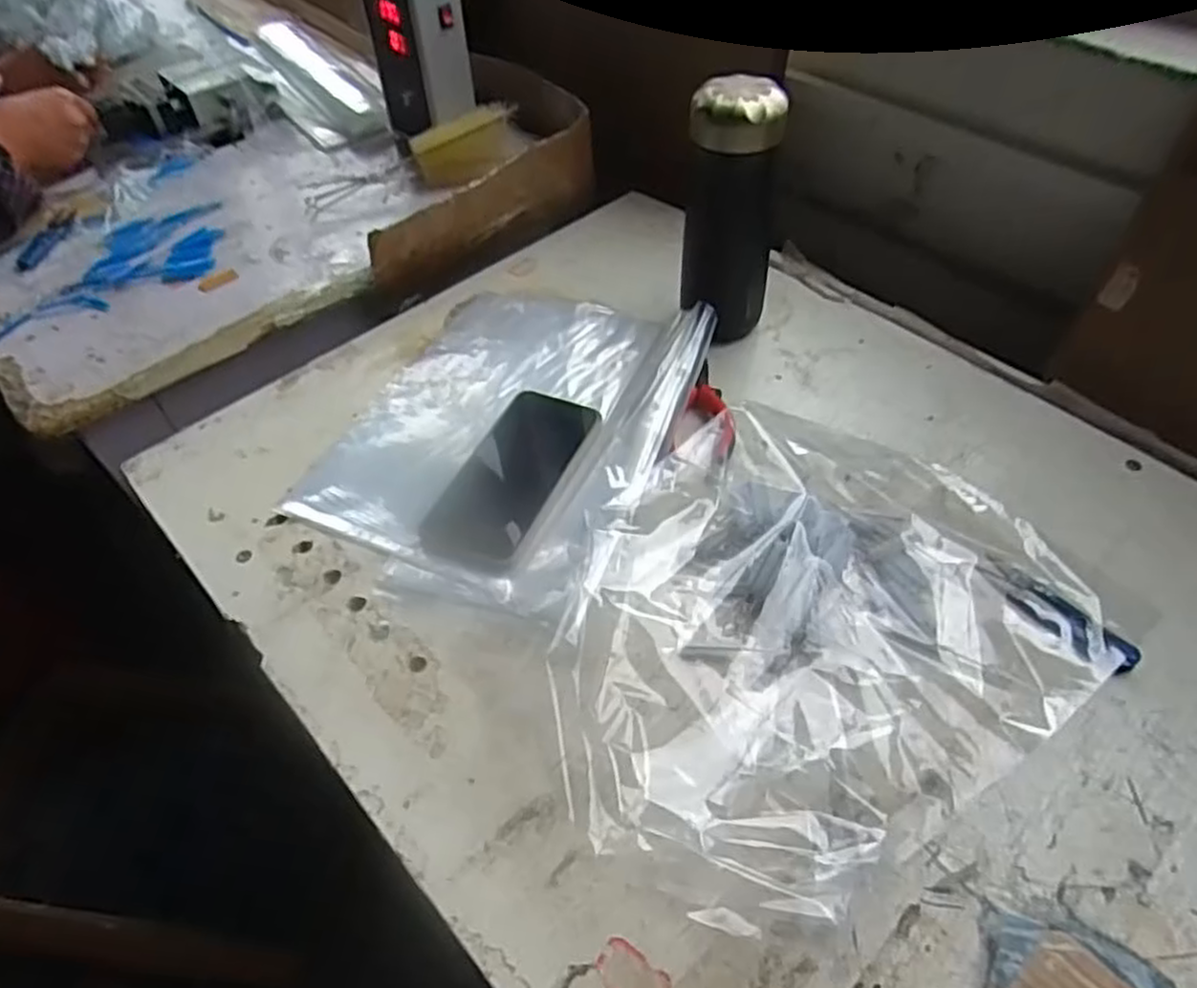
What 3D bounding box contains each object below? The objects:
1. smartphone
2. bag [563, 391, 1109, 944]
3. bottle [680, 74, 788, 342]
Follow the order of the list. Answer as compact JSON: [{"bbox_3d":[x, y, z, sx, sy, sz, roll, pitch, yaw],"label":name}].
[{"bbox_3d":[-0.065,-0.014,0.575,0.088,0.015,0.161,16,54,16],"label":"smartphone"},{"bbox_3d":[0.125,0.069,0.477,0.361,0.044,0.282,-31,56,-20],"label":"bag"},{"bbox_3d":[0.105,-0.217,0.609,0.072,0.208,0.060,6,52,9],"label":"bottle"}]

